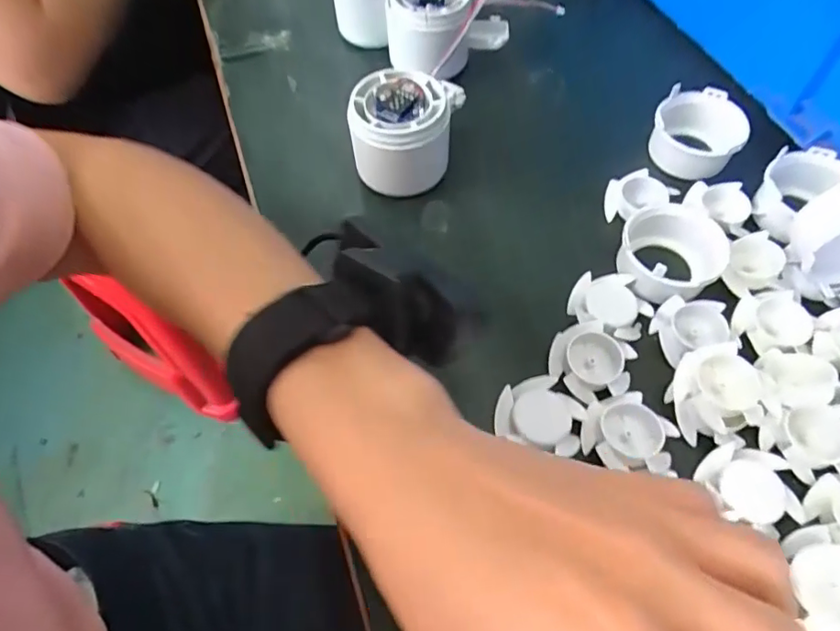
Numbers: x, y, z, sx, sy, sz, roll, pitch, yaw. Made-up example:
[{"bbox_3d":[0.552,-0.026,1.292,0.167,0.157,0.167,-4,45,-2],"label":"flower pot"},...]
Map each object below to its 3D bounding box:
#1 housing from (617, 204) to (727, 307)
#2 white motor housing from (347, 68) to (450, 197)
[{"bbox_3d":[0.136,-0.036,0.293,0.053,0.019,0.053,-1,60,2],"label":"housing"},{"bbox_3d":[-0.010,-0.105,0.324,0.059,0.056,0.060,1,60,3],"label":"white motor housing"}]

